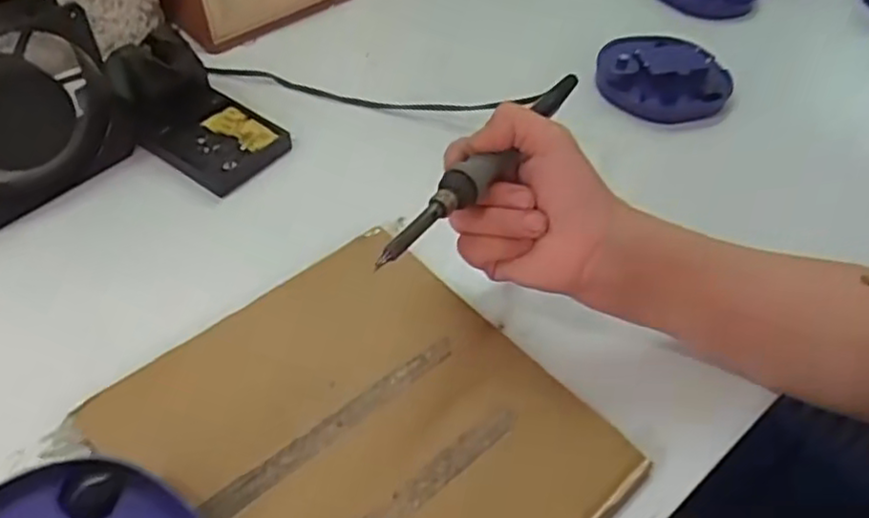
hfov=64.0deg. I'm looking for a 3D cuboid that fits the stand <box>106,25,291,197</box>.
[{"bbox_3d":[-0.176,-0.113,0.499,0.126,0.069,0.072,28,53,19],"label":"stand"}]

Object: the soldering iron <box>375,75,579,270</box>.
[{"bbox_3d":[0.035,-0.057,0.386,0.022,0.016,0.216,28,47,19],"label":"soldering iron"}]

